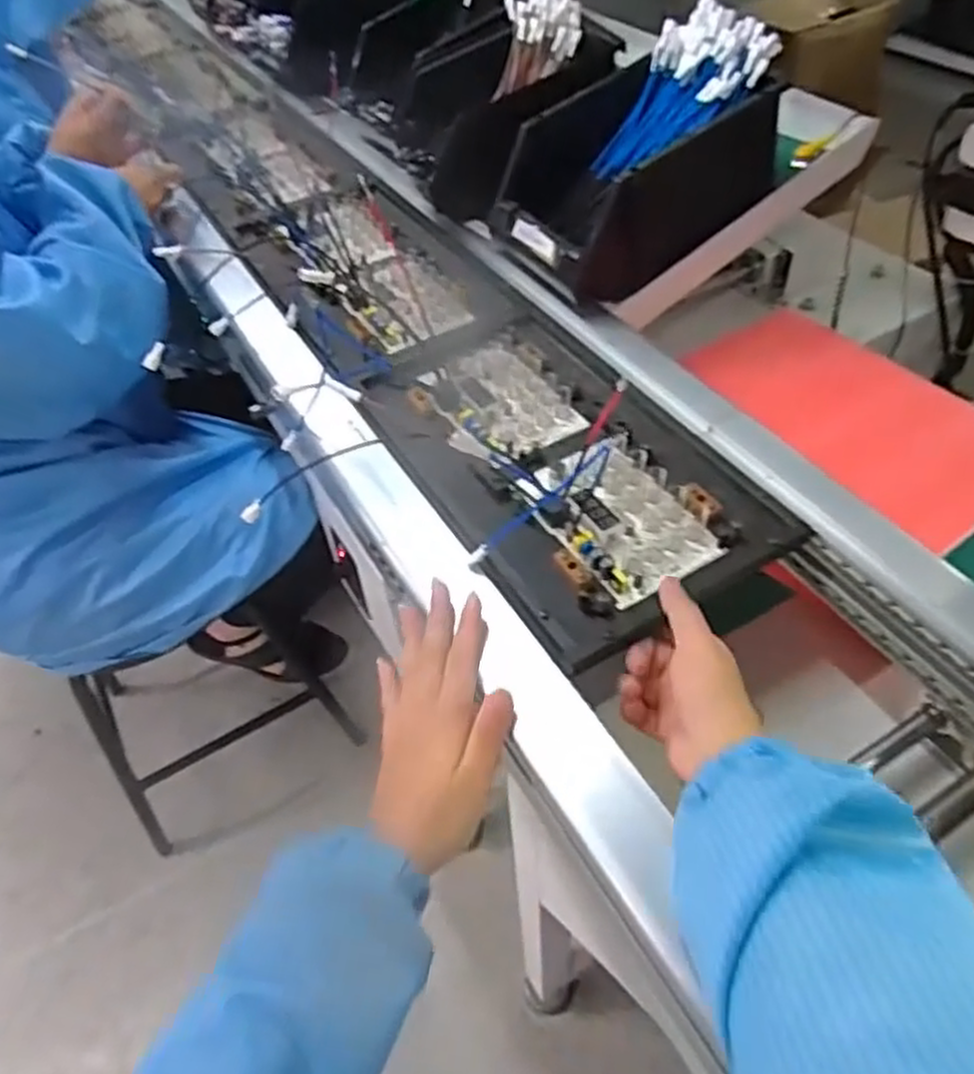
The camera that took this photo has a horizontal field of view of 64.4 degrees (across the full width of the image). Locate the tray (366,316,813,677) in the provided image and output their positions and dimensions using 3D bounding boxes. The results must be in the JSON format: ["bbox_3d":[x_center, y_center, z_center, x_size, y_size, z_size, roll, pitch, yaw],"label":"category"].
[{"bbox_3d":[0.050,-0.062,0.585,0.200,0.024,0.320,-27,53,-20],"label":"tray"}]

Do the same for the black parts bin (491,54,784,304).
[{"bbox_3d":[0.134,-0.337,0.734,0.218,0.143,0.154,-24,52,-19],"label":"black parts bin"}]

